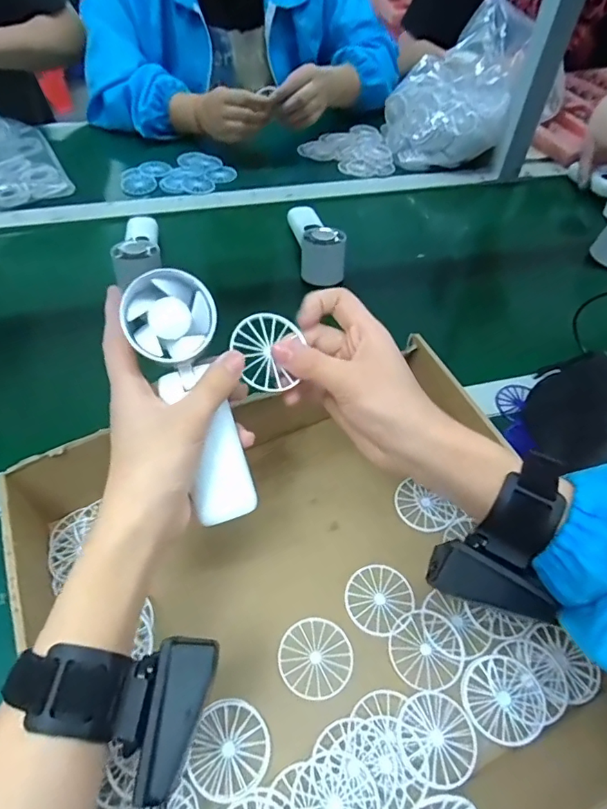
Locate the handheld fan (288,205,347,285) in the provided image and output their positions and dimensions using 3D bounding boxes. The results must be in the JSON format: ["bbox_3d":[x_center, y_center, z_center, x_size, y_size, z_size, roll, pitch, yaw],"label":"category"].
[{"bbox_3d":[0.009,-0.224,0.652,0.053,0.066,0.134,-13,53,-13],"label":"handheld fan"}]

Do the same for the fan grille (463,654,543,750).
[{"bbox_3d":[0.133,0.194,0.332,0.050,0.004,0.051,1,51,-2],"label":"fan grille"}]

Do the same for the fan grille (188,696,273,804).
[{"bbox_3d":[-0.045,0.215,0.313,0.047,0.004,0.050,14,52,8],"label":"fan grille"}]

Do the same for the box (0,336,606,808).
[{"bbox_3d":[-0.004,0.143,0.339,0.334,0.097,0.342,-20,55,-18],"label":"box"}]

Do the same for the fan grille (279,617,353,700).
[{"bbox_3d":[0.009,0.176,0.349,0.049,0.004,0.050,1,51,-2],"label":"fan grille"}]

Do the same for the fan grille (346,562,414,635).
[{"bbox_3d":[0.057,0.145,0.373,0.048,0.004,0.049,1,51,-2],"label":"fan grille"}]

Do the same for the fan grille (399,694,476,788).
[{"bbox_3d":[0.085,0.211,0.317,0.047,0.004,0.050,1,51,-2],"label":"fan grille"}]

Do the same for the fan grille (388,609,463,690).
[{"bbox_3d":[0.086,0.172,0.352,0.050,0.004,0.049,1,51,-2],"label":"fan grille"}]

